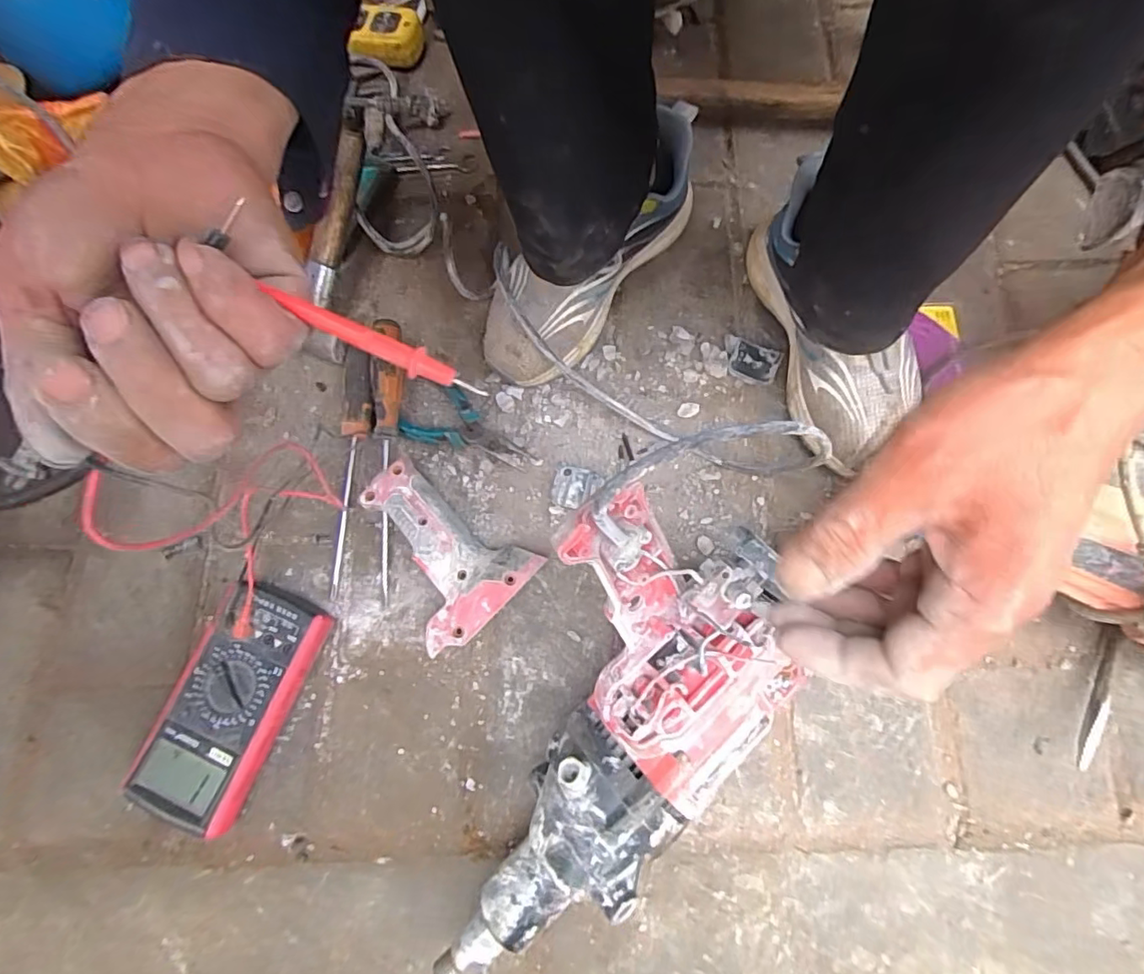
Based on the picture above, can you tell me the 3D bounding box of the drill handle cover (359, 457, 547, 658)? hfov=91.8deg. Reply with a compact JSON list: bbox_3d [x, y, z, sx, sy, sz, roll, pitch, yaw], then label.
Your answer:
[{"bbox_3d":[-0.118,0.055,0.475,0.154,0.041,0.113,41,80,15],"label":"drill handle cover"}]

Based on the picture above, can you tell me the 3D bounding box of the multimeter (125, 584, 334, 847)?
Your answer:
[{"bbox_3d":[-0.274,0.175,0.450,0.090,0.040,0.184,21,77,8],"label":"multimeter"}]

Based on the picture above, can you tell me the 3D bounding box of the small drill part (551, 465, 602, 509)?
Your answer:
[{"bbox_3d":[0.003,0.002,0.498,0.040,0.011,0.038,11,74,8],"label":"small drill part"}]

